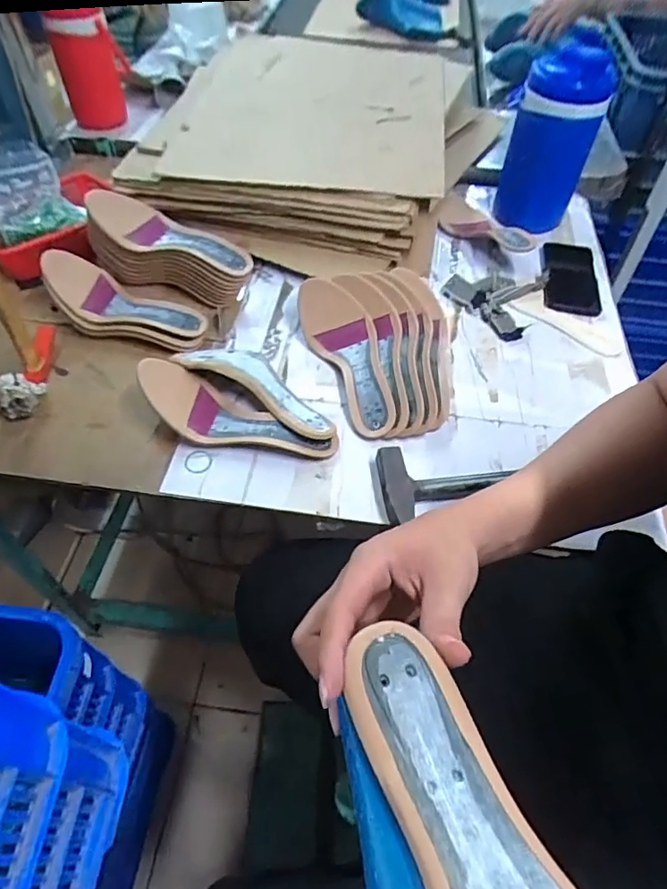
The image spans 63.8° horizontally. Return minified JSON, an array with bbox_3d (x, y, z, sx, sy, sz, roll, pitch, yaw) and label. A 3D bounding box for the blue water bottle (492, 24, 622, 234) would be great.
[{"bbox_3d":[0.340,-0.481,0.838,0.127,0.240,0.140,19,54,13],"label":"blue water bottle"}]

